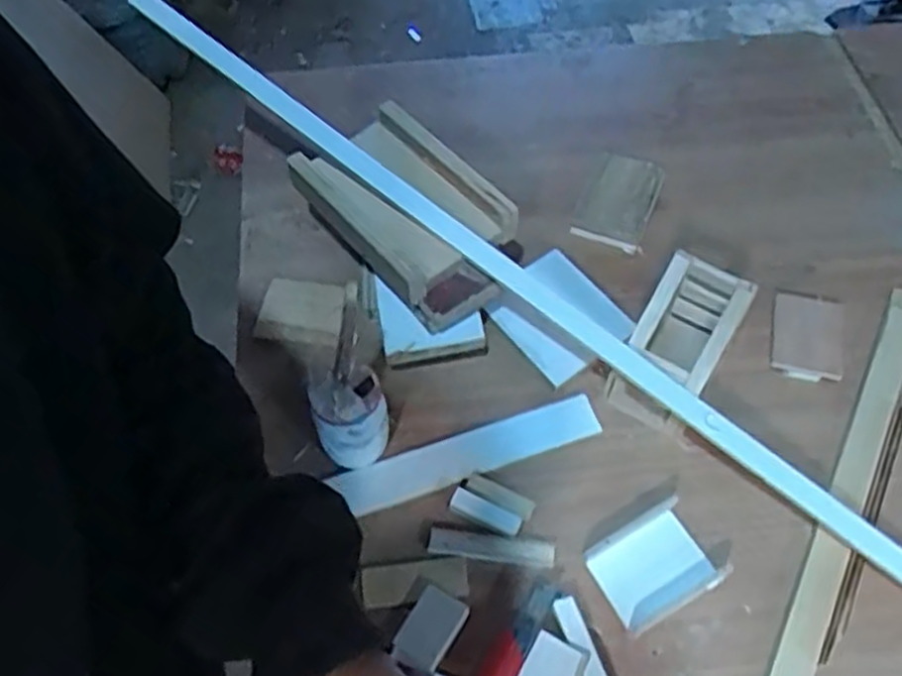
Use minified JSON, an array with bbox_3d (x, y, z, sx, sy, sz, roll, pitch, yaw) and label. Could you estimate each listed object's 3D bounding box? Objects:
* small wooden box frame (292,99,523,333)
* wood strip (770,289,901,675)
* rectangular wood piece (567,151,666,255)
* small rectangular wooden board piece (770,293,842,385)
[{"bbox_3d":[-0.043,-0.127,0.782,0.148,0.061,0.244,-38,65,-21],"label":"small wooden box frame"},{"bbox_3d":[0.354,0.135,0.698,0.034,0.015,0.495,26,61,16],"label":"wood strip"},{"bbox_3d":[0.190,-0.160,0.888,0.075,0.018,0.128,19,59,12],"label":"rectangular wood piece"},{"bbox_3d":[0.357,-0.002,0.788,0.067,0.007,0.099,14,58,9],"label":"small rectangular wooden board piece"}]

